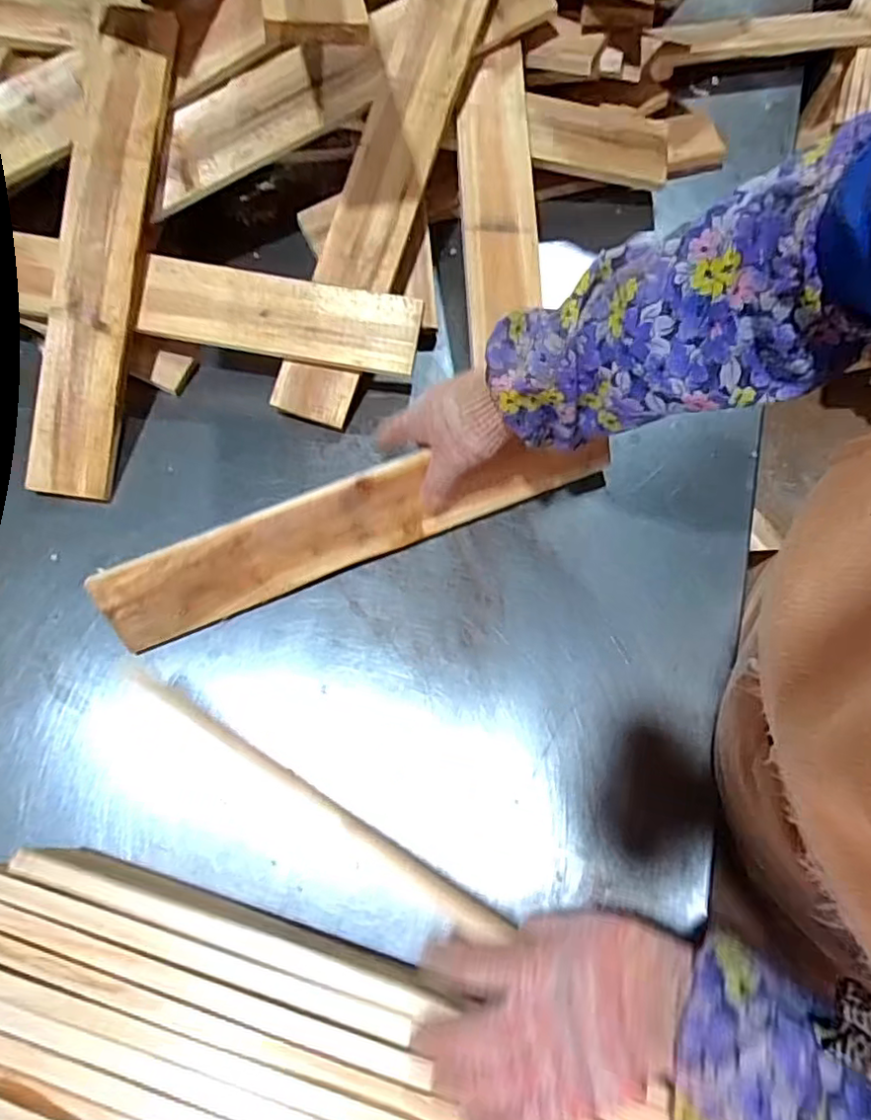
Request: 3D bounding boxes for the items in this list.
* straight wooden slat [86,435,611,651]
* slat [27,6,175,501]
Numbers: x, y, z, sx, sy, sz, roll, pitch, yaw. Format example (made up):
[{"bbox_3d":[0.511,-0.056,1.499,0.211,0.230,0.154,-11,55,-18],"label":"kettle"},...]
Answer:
[{"bbox_3d":[-0.059,-0.041,0.551,0.466,0.086,0.012,-21,32,-10],"label":"straight wooden slat"},{"bbox_3d":[-0.334,-0.306,0.598,0.080,0.024,0.481,8,89,4],"label":"slat"}]

